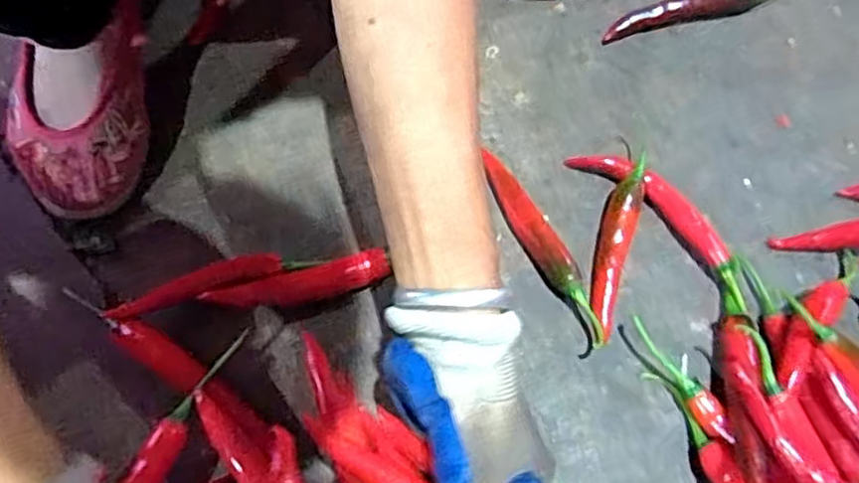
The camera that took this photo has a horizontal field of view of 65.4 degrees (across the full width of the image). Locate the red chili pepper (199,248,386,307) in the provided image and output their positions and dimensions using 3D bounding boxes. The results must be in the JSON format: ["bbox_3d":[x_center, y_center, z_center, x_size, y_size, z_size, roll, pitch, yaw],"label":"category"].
[{"bbox_3d":[-0.086,0.027,0.426,0.116,0.023,0.015,-13,64,-4],"label":"red chili pepper"}]

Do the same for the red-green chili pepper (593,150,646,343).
[{"bbox_3d":[0.120,0.002,0.430,0.019,0.019,0.124,16,66,10],"label":"red-green chili pepper"}]

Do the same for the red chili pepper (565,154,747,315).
[{"bbox_3d":[0.154,-0.014,0.439,0.034,0.017,0.144,-35,67,-14],"label":"red chili pepper"}]

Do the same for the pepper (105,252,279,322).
[{"bbox_3d":[-0.150,0.028,0.432,0.112,0.019,0.021,-17,64,-6],"label":"pepper"}]

